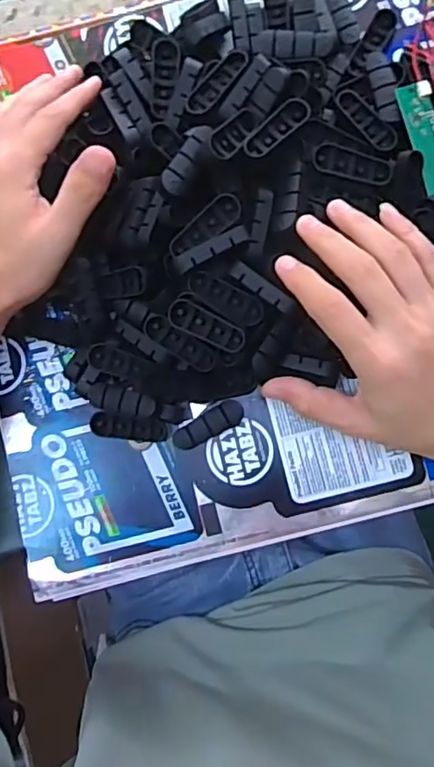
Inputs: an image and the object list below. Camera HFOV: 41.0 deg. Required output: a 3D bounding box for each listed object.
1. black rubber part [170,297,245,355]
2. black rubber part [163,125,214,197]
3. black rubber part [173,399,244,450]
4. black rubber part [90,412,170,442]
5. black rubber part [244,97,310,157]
[{"bbox_3d":[-0.006,-0.034,0.344,0.048,0.010,0.016,27,89,5],"label":"black rubber part"},{"bbox_3d":[-0.018,-0.130,0.339,0.016,0.016,0.043,33,89,5],"label":"black rubber part"},{"bbox_3d":[-0.006,0.027,0.373,0.048,0.009,0.016,-30,85,2],"label":"black rubber part"},{"bbox_3d":[-0.057,0.029,0.379,0.050,0.007,0.014,7,87,4],"label":"black rubber part"},{"bbox_3d":[0.036,-0.154,0.347,0.046,0.007,0.017,-42,85,1],"label":"black rubber part"}]

